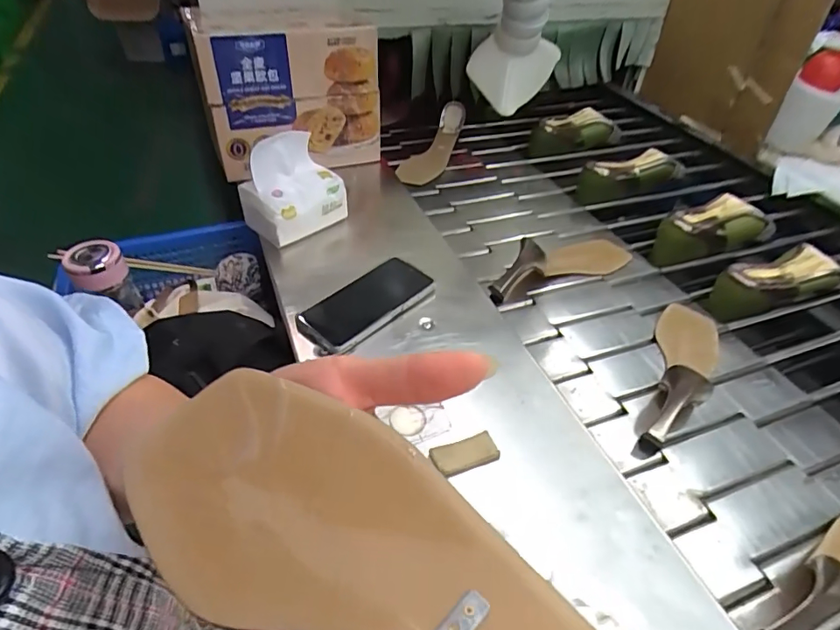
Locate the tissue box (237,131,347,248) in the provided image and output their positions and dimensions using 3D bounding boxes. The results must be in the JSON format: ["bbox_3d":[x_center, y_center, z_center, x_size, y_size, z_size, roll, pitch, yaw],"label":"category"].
[{"bbox_3d":[-0.175,-0.174,0.684,0.097,0.100,0.121,33,51,25],"label":"tissue box"}]

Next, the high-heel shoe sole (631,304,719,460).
[{"bbox_3d":[0.317,0.052,0.582,0.071,0.069,0.265,22,48,16],"label":"high-heel shoe sole"}]

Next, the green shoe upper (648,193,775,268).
[{"bbox_3d":[0.468,-0.142,0.814,0.216,0.067,0.077,-11,46,-15],"label":"green shoe upper"}]

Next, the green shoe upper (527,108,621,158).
[{"bbox_3d":[0.333,-0.391,1.080,0.221,0.065,0.079,-17,48,-21],"label":"green shoe upper"}]

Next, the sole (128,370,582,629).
[{"bbox_3d":[-0.008,0.080,0.139,0.224,0.028,0.067,27,46,29],"label":"sole"}]

